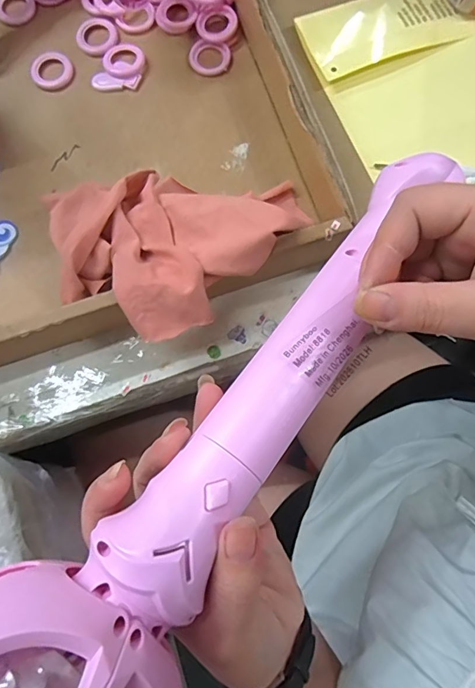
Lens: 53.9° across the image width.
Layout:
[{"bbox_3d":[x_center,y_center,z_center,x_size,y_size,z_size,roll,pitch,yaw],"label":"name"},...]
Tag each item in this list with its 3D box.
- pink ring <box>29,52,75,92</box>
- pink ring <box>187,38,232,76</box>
[{"bbox_3d":[-0.168,-0.247,0.424,0.037,0.006,0.034,0,80,0],"label":"pink ring"},{"bbox_3d":[-0.026,-0.261,0.426,0.038,0.004,0.033,11,80,2],"label":"pink ring"}]

